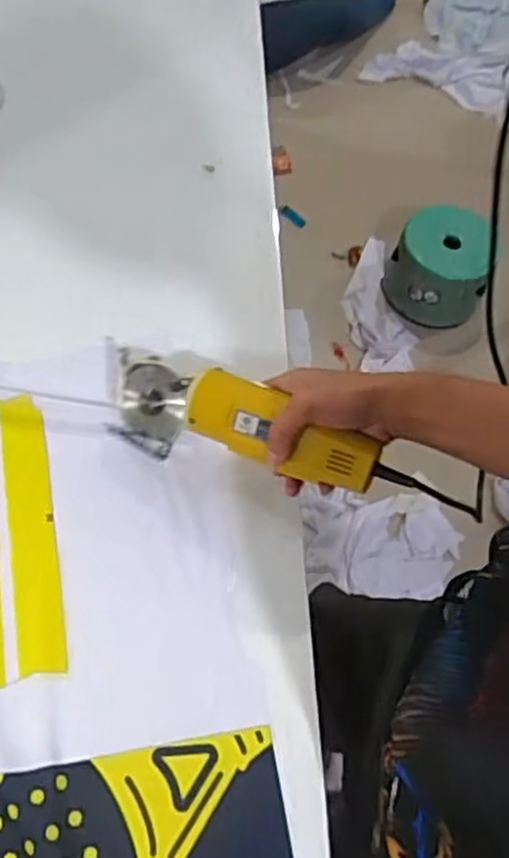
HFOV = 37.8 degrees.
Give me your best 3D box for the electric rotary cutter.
[{"bbox_3d":[-0.008,-0.001,0.637,0.270,0.061,0.075,18,64,17],"label":"electric rotary cutter"}]

